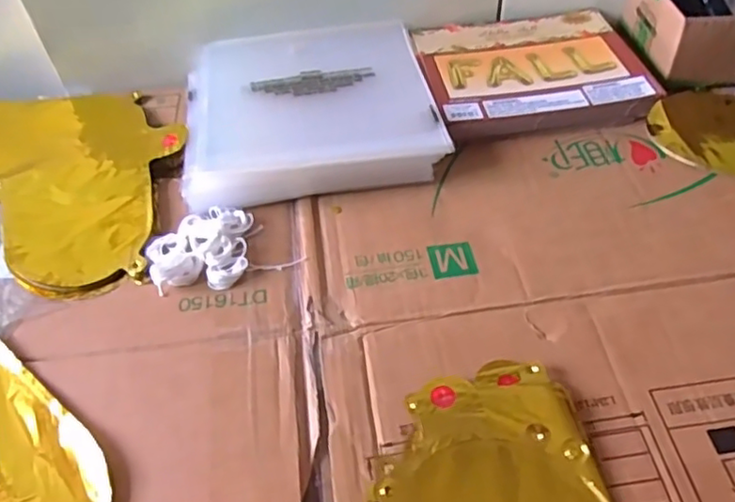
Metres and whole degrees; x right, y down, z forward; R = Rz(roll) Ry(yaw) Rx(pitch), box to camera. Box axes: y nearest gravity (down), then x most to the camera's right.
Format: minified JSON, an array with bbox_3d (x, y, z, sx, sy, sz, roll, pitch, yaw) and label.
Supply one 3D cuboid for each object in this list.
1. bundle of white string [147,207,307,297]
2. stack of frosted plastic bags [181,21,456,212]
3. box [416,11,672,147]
[{"bbox_3d":[-0.116,-0.005,0.484,0.098,0.016,0.074,-19,49,-12],"label":"bundle of white string"},{"bbox_3d":[-0.055,-0.137,0.587,0.221,0.034,0.235,-9,48,-4],"label":"stack of frosted plastic bags"},{"bbox_3d":[0.156,-0.179,0.623,0.201,0.028,0.177,-10,48,-5],"label":"box"}]

